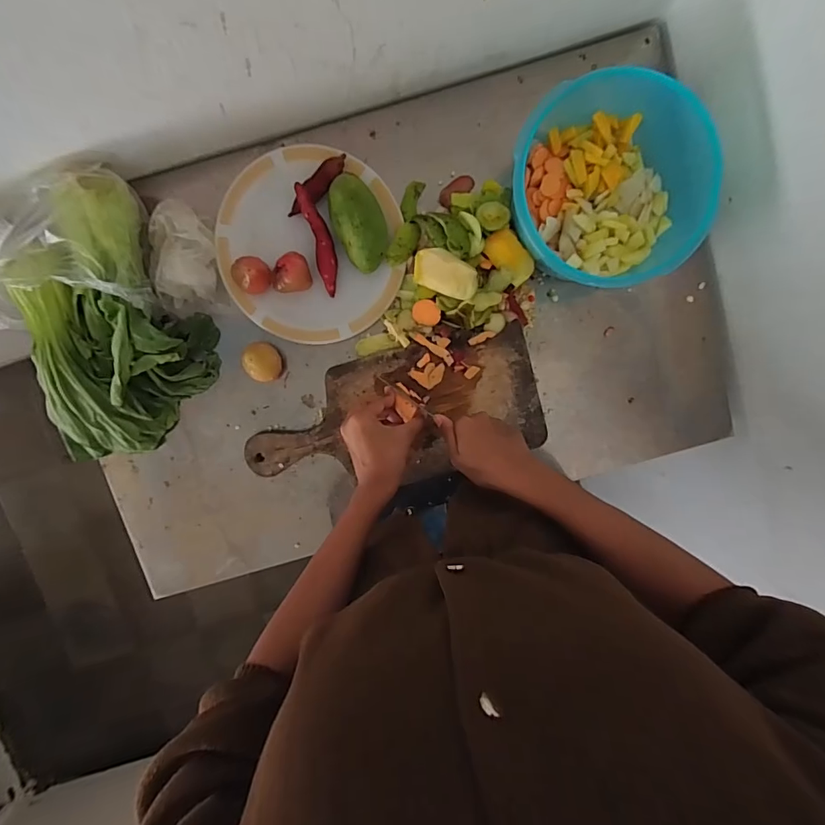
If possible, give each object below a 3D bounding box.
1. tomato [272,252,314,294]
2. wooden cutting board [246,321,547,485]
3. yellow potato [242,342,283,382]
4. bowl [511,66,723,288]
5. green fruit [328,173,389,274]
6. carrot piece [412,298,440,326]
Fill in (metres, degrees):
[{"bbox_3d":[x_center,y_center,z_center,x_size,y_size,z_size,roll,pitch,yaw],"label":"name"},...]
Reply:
[{"bbox_3d":[-0.141,-0.162,0.537,0.041,0.039,0.043,0,98,-1],"label":"tomato"},{"bbox_3d":[-0.026,0.010,0.568,0.368,0.027,0.162,-14,98,2],"label":"wooden cutting board"},{"bbox_3d":[-0.181,-0.062,0.558,0.037,0.042,0.046,3,97,-2],"label":"yellow potato"},{"bbox_3d":[0.198,-0.233,0.489,0.189,0.095,0.197,0,98,-1],"label":"bowl"},{"bbox_3d":[-0.060,-0.216,0.519,0.053,0.040,0.098,-27,97,2],"label":"green fruit"},{"bbox_3d":[0.017,-0.120,0.553,0.032,0.010,0.030,-3,98,-1],"label":"carrot piece"}]

